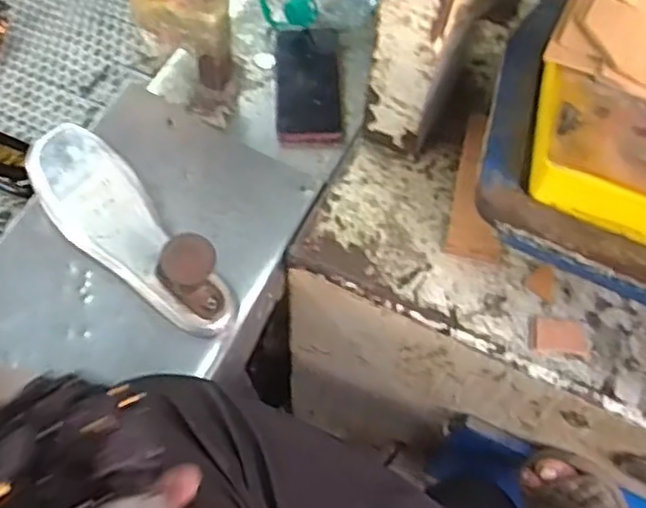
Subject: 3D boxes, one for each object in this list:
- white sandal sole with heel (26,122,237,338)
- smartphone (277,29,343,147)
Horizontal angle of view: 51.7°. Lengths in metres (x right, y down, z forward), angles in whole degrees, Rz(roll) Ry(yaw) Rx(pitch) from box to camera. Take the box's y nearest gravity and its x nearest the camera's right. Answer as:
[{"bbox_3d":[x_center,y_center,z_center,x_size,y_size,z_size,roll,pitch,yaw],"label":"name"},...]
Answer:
[{"bbox_3d":[-0.192,-0.031,0.630,0.086,0.093,0.261,-37,68,-20],"label":"white sandal sole with heel"},{"bbox_3d":[-0.016,-0.202,0.781,0.072,0.014,0.168,0,63,-3],"label":"smartphone"}]

